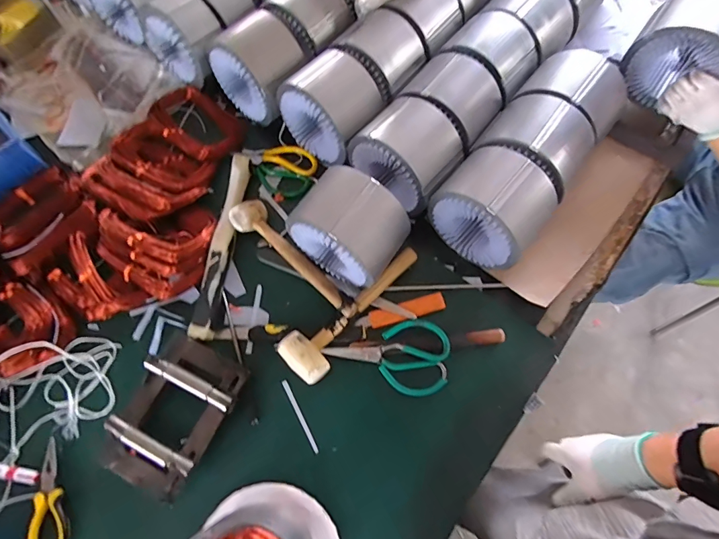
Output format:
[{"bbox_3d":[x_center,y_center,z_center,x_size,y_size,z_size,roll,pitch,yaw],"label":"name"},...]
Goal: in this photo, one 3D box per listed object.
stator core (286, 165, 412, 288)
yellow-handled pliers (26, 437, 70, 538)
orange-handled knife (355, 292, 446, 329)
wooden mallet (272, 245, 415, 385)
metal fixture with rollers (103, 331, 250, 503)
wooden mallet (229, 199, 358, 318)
[{"bbox_3d":[-0.015,-0.059,0.601,0.145,0.143,0.111,35,74,12],"label":"stator core"},{"bbox_3d":[-0.426,0.323,0.567,0.044,0.025,0.155,-3,70,-1],"label":"yellow-handled pliers"},{"bbox_3d":[0.065,0.066,0.628,0.139,0.008,0.030,-17,71,-6],"label":"orange-handled knife"},{"bbox_3d":[0.000,0.066,0.619,0.261,0.038,0.081,-38,74,-12],"label":"wooden mallet"},{"bbox_3d":[-0.262,0.204,0.580,0.143,0.041,0.207,24,72,8],"label":"metal fixture with rollers"},{"bbox_3d":[-0.101,-0.016,0.652,0.261,0.055,0.054,41,76,14],"label":"wooden mallet"}]

